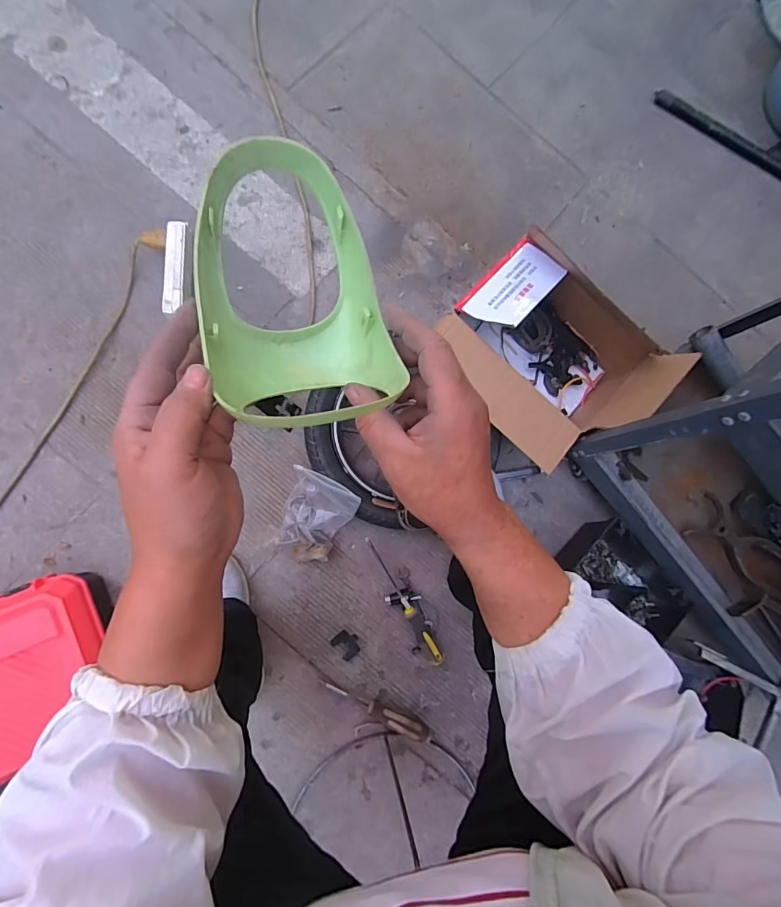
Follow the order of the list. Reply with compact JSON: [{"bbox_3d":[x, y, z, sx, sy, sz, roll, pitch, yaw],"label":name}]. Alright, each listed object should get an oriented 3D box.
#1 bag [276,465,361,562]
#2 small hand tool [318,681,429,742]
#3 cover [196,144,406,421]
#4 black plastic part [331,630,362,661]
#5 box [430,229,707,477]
[{"bbox_3d":[-0.142,0.117,0.772,0.122,0.059,0.152,27,82,-4],"label":"bag"},{"bbox_3d":[-0.022,0.454,0.760,0.211,0.032,0.029,27,80,-5],"label":"small hand tool"},{"bbox_3d":[-0.062,-0.097,0.277,0.114,0.084,0.143,-14,86,-8],"label":"cover"},{"bbox_3d":[-0.077,0.343,0.779,0.041,0.011,0.051,-37,90,-9],"label":"black plastic part"},{"bbox_3d":[0.270,-0.170,0.792,0.345,0.201,0.312,43,81,-1],"label":"box"}]

